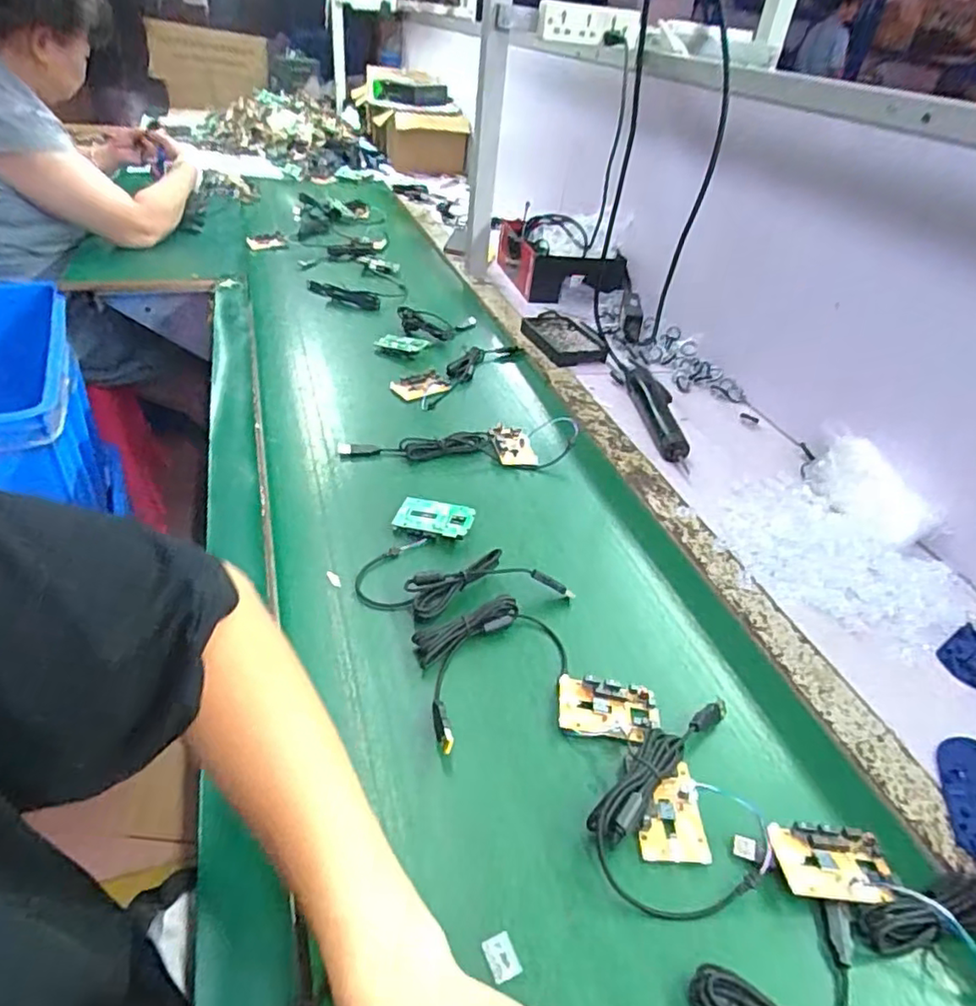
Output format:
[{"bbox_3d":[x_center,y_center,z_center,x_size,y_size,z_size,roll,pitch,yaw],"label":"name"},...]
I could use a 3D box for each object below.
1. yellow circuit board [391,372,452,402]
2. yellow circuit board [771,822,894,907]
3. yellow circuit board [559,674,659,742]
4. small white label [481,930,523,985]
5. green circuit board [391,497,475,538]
[{"bbox_3d":[-0.092,-0.161,0.858,0.071,0.009,0.054,-22,46,-32],"label":"yellow circuit board"},{"bbox_3d":[0.222,0.234,0.402,0.074,0.021,0.046,4,37,-4],"label":"yellow circuit board"},{"bbox_3d":[0.093,0.159,0.482,0.078,0.014,0.046,9,37,2],"label":"yellow circuit board"},{"bbox_3d":[0.008,0.256,0.352,0.018,0.004,0.021,-11,40,-24],"label":"small white label"},{"bbox_3d":[-0.054,0.013,0.633,0.076,0.009,0.044,9,46,13],"label":"green circuit board"}]

